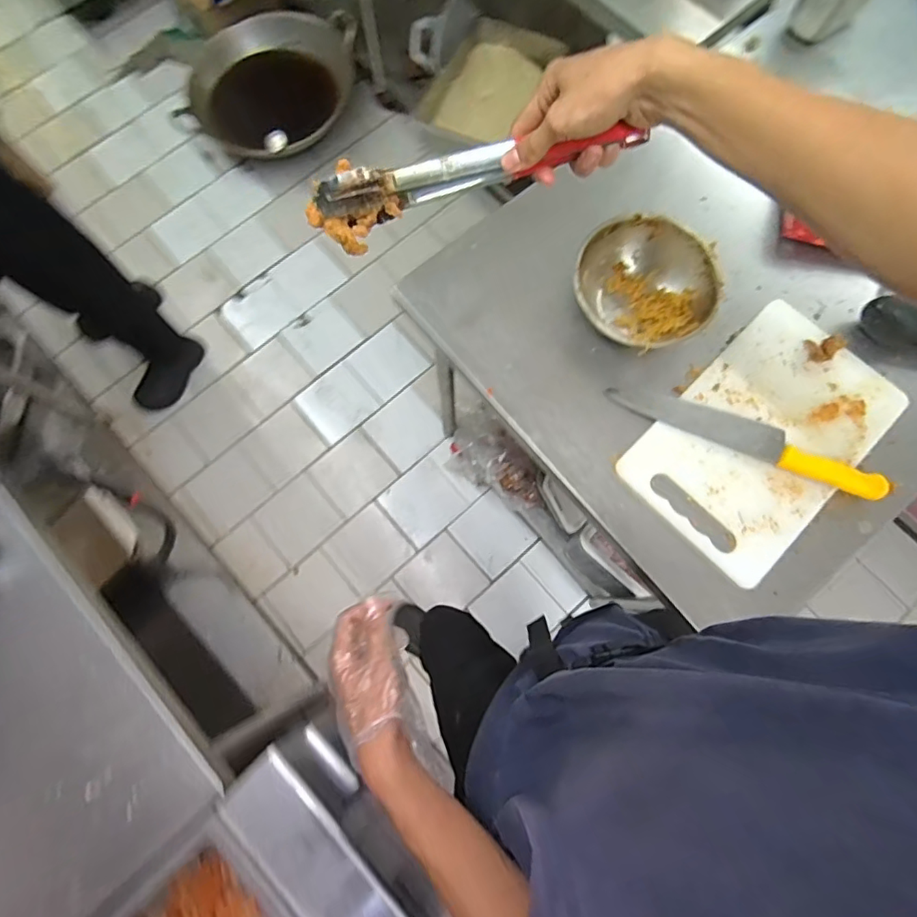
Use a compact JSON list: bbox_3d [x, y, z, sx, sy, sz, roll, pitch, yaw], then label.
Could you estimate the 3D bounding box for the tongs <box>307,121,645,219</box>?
[{"bbox_3d":[0.009,-0.253,0.486,0.295,0.046,0.029,-2,75,19],"label":"tongs"}]

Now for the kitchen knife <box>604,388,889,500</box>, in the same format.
[{"bbox_3d":[0.386,-0.032,0.726,0.359,0.025,0.050,23,77,6],"label":"kitchen knife"}]

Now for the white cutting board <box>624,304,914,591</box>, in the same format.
[{"bbox_3d":[0.419,-0.036,0.732,0.365,0.014,0.227,-44,80,-10],"label":"white cutting board"}]

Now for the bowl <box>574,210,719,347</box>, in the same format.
[{"bbox_3d":[0.255,-0.239,0.760,0.195,0.076,0.184,0,76,0],"label":"bowl"}]

